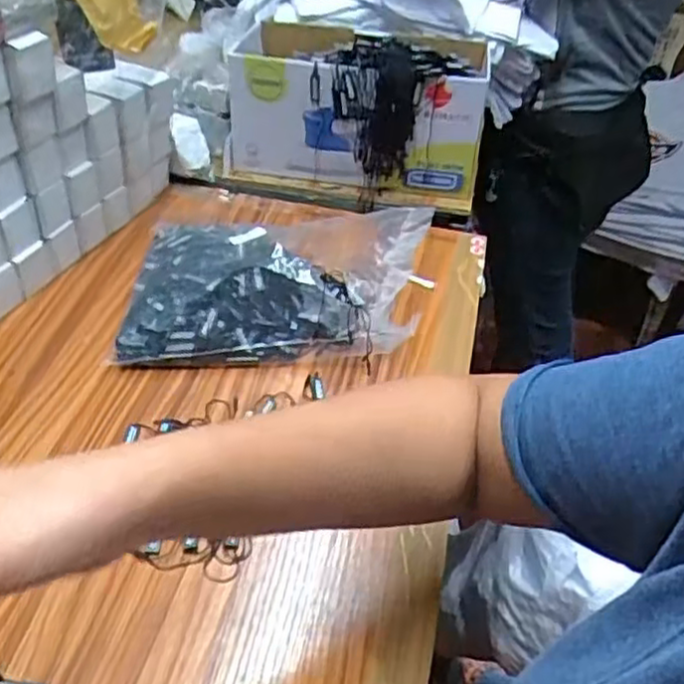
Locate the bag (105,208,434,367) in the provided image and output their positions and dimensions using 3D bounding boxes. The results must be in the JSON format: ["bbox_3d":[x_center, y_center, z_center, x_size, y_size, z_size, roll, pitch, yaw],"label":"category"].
[{"bbox_3d":[-0.053,-0.052,0.644,0.273,0.065,0.147,-1,41,-6],"label":"bag"}]

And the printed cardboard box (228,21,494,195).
[{"bbox_3d":[0.020,-0.268,0.813,0.274,0.152,0.129,10,41,7],"label":"printed cardboard box"}]

